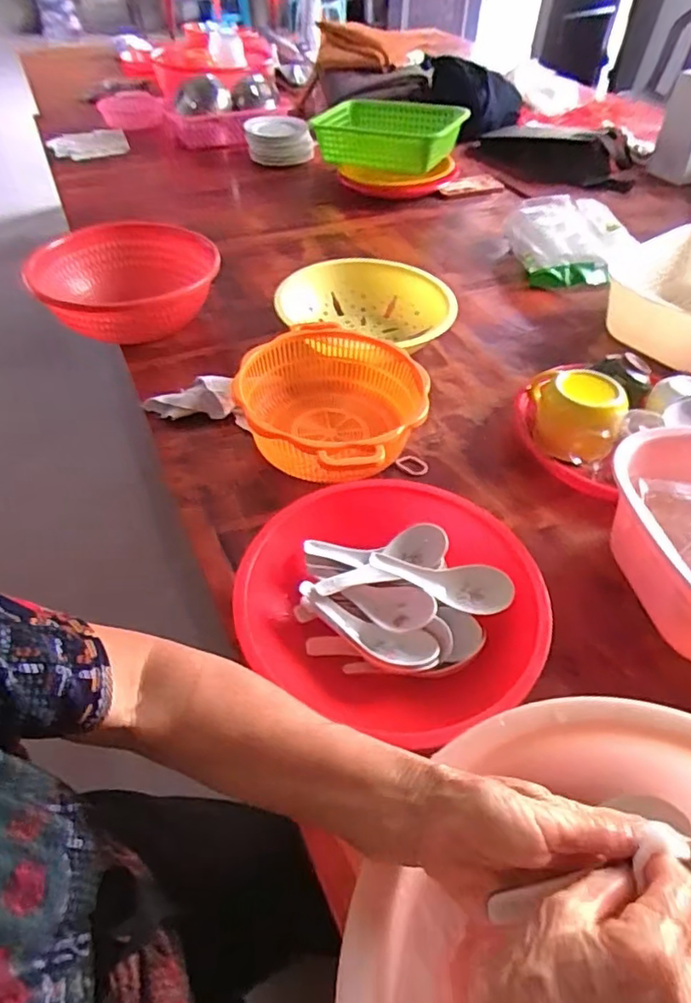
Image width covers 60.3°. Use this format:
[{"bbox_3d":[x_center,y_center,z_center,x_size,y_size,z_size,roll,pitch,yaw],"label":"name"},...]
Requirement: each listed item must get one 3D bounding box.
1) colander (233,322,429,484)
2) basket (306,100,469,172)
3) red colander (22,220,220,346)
[{"bbox_3d":[-0.018,-0.114,0.712,0.222,0.081,0.228,1,47,-1],"label":"colander"},{"bbox_3d":[0.090,-0.796,1.279,0.318,0.088,0.231,12,47,9],"label":"basket"},{"bbox_3d":[-0.319,-0.313,0.876,0.260,0.087,0.251,-2,47,-4],"label":"red colander"}]

